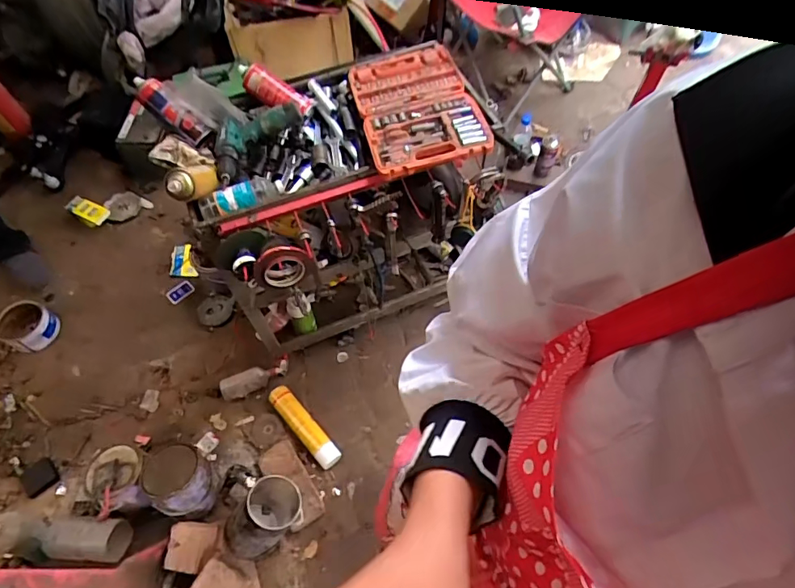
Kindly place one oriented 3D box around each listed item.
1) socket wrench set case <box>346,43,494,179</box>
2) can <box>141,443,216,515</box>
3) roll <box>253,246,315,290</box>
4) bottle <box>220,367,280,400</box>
[{"bbox_3d":[0.040,-0.427,1.100,0.247,0.067,0.375,-12,61,-6],"label":"socket wrench set case"},{"bbox_3d":[-0.572,0.496,1.315,0.130,0.199,0.143,0,61,1],"label":"can"},{"bbox_3d":[-0.227,-0.053,0.996,0.109,0.127,0.023,-19,62,-9],"label":"roll"},{"bbox_3d":[-0.462,0.273,1.563,0.190,0.061,0.069,-24,63,-12],"label":"bottle"}]

